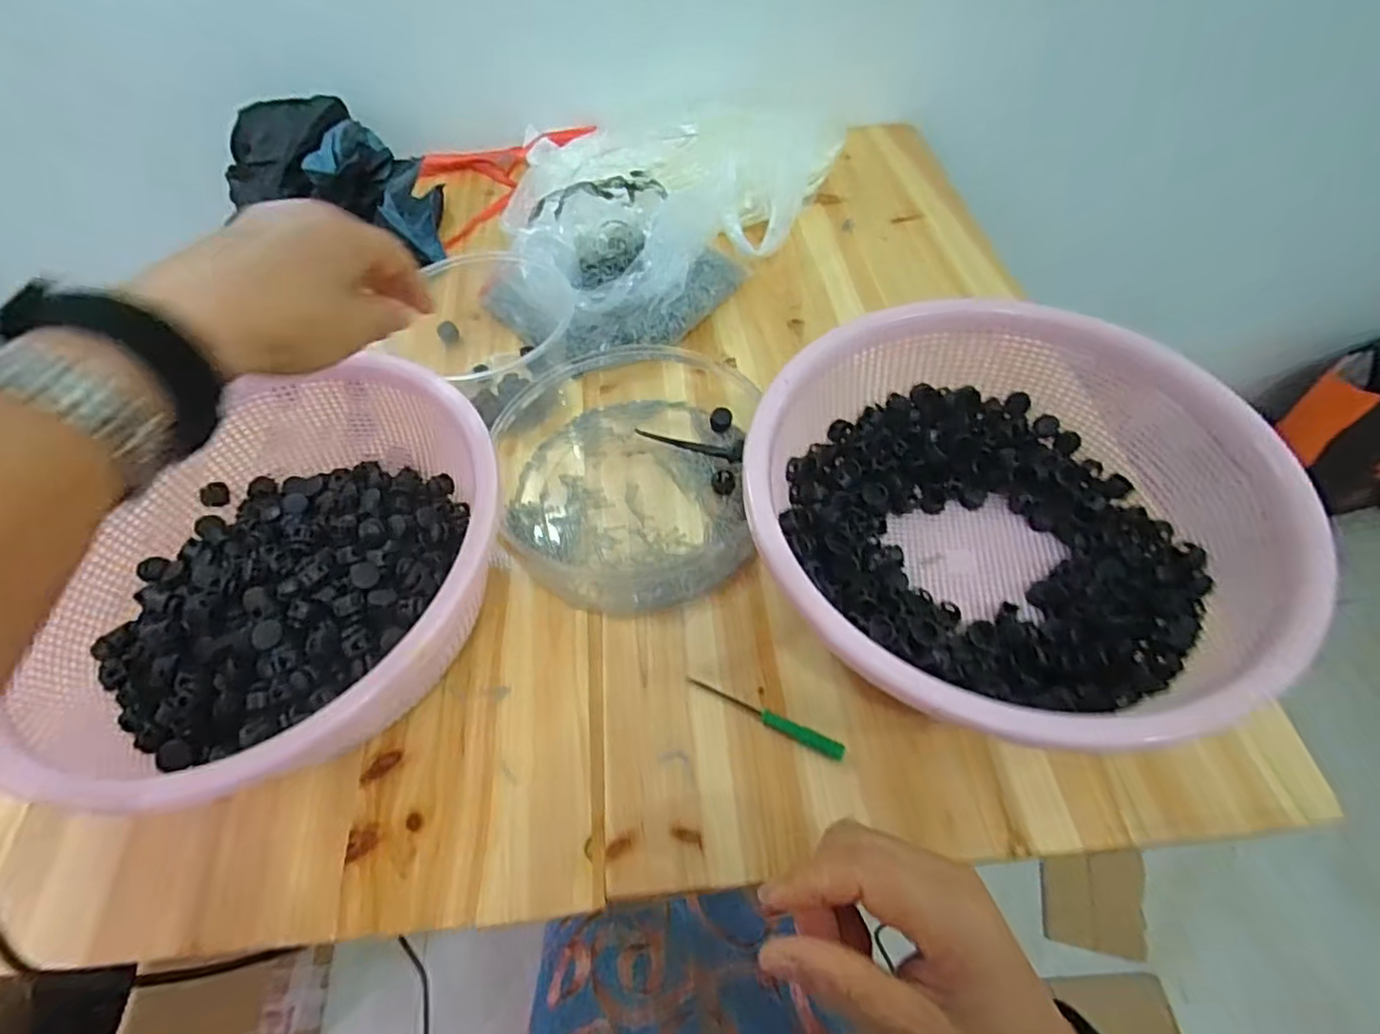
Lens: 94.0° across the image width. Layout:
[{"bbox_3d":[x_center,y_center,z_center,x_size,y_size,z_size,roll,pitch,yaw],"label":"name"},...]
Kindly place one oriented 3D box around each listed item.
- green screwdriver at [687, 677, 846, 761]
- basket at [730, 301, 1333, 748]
[{"bbox_3d":[0.043,0.115,0.373,0.096,0.009,0.011,22,60,18],"label":"green screwdriver"},{"bbox_3d":[0.172,0.003,0.383,0.273,0.103,0.258,0,56,4],"label":"basket"}]

